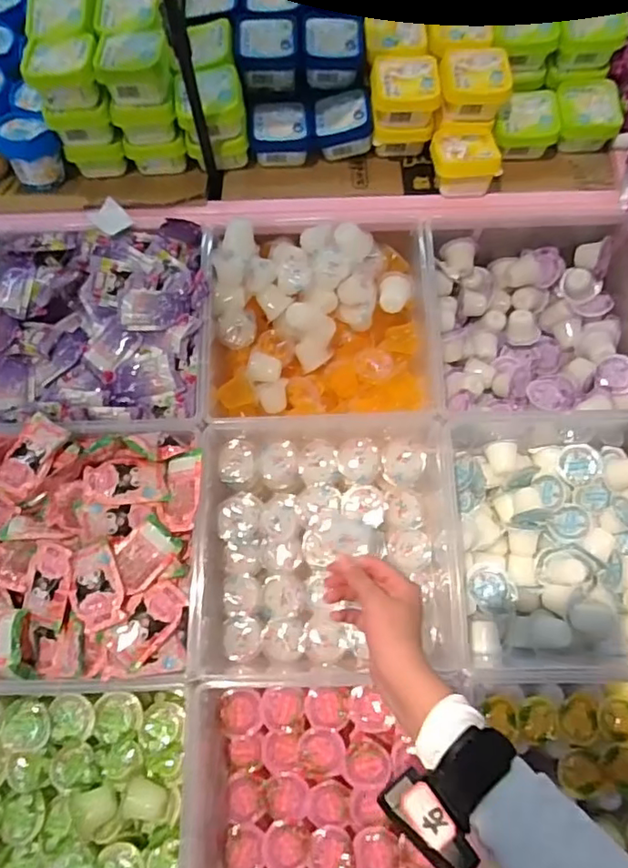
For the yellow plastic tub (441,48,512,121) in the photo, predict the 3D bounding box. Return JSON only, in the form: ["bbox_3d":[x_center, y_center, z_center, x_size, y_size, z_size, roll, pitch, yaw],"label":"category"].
[{"bbox_3d":[0.181,-0.402,0.659,0.078,0.038,0.069,3,74,1],"label":"yellow plastic tub"}]

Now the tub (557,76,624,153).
[{"bbox_3d":[0.324,-0.383,0.694,0.072,0.046,0.071,0,74,0],"label":"tub"}]

